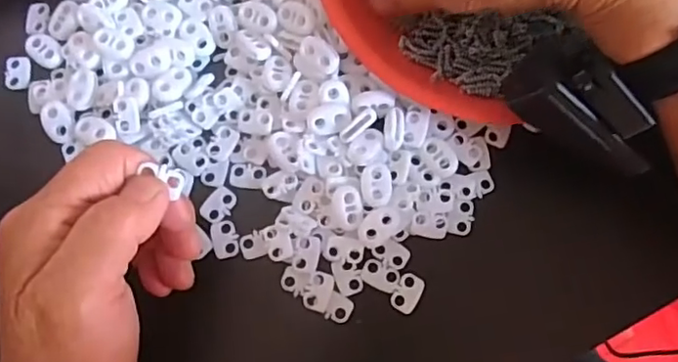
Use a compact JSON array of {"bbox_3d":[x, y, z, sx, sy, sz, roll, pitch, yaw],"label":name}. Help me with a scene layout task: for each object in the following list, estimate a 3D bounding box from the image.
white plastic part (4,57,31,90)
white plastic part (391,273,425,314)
[{"bbox_3d":[-0.173,-0.059,0.317,0.012,0.005,0.019,-6,75,-2],"label":"white plastic part"},{"bbox_3d":[0.034,0.054,0.285,0.013,0.004,0.019,28,77,7],"label":"white plastic part"}]

